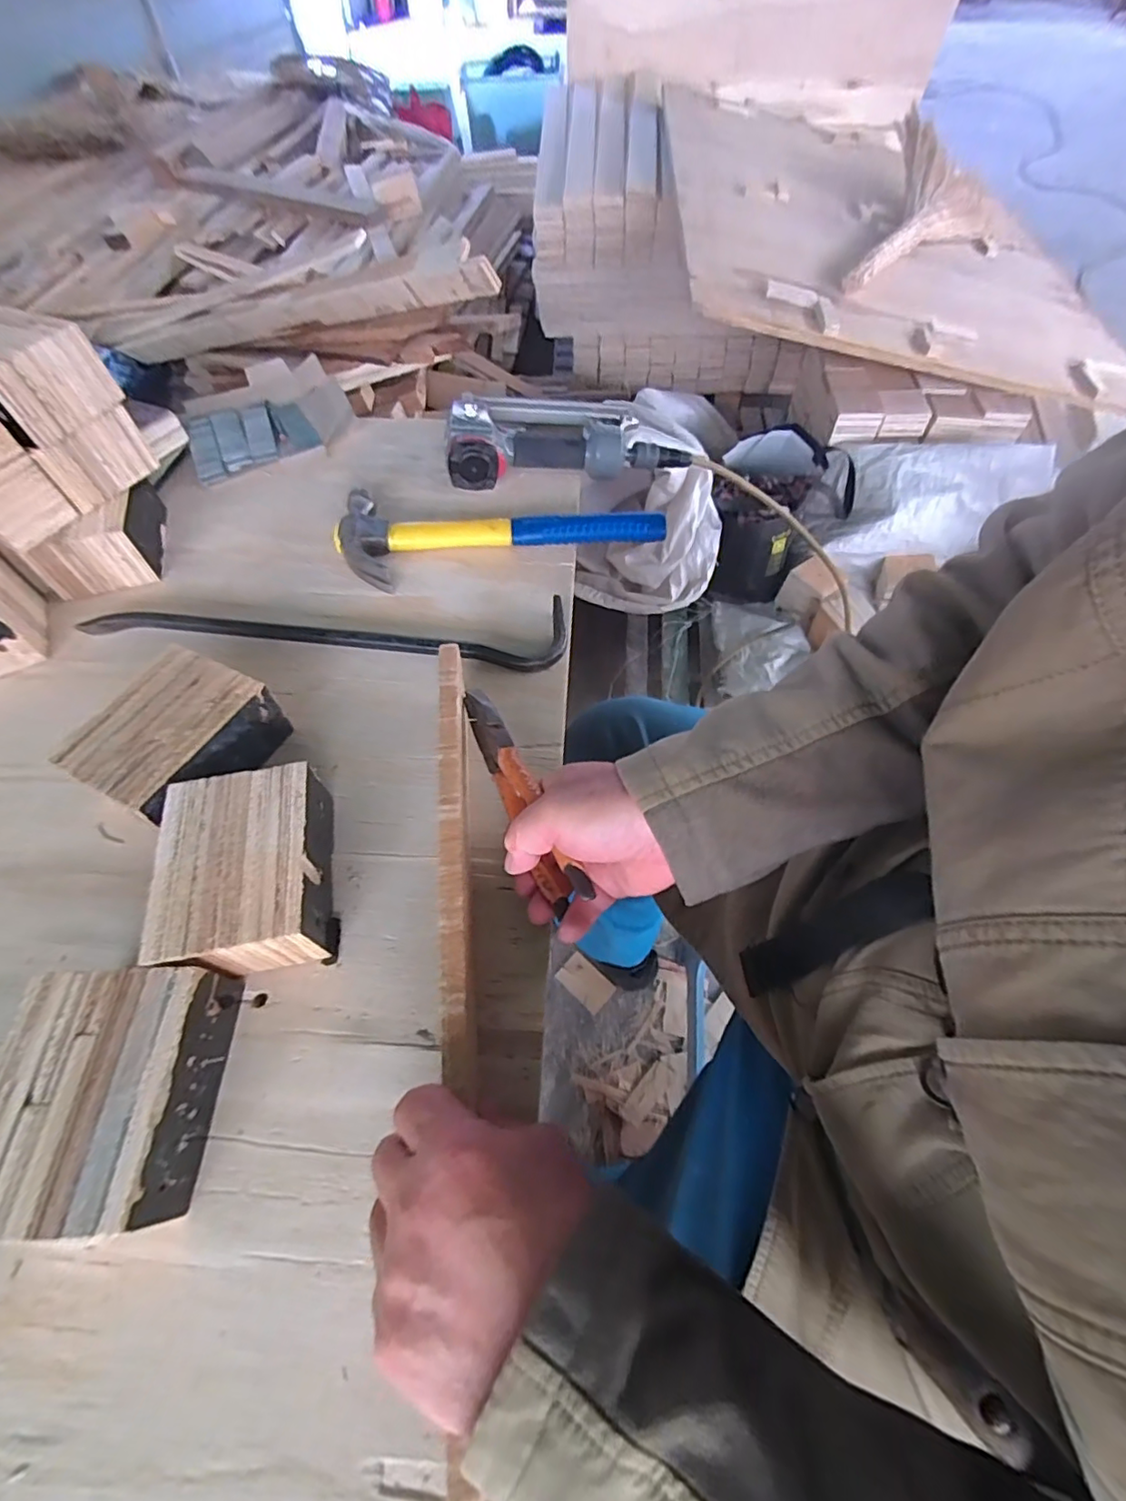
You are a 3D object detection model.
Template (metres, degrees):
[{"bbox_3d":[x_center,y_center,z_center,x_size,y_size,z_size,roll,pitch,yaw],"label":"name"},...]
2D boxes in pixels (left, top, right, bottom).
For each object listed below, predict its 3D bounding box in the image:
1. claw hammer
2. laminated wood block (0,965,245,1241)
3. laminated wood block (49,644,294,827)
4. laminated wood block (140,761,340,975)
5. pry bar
[{"bbox_3d":[-0.063,-0.233,0.594,0.323,0.028,0.120,-9,60,-4],"label":"claw hammer"},{"bbox_3d":[-0.251,0.194,0.327,0.098,0.065,0.126,0,60,1],"label":"laminated wood block"},{"bbox_3d":[-0.289,-0.005,0.443,0.104,0.063,0.121,24,64,14],"label":"laminated wood block"},{"bbox_3d":[-0.209,0.084,0.392,0.097,0.064,0.126,-12,61,-5],"label":"laminated wood block"},{"bbox_3d":[-0.216,-0.104,0.523,0.434,0.023,0.070,0,60,1],"label":"pry bar"}]

